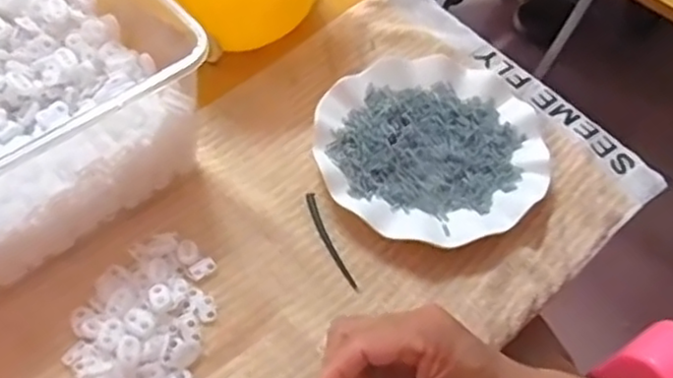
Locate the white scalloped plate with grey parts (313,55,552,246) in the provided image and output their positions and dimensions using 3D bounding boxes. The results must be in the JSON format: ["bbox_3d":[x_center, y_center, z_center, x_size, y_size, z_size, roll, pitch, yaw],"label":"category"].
[{"bbox_3d":[0.080,-0.036,0.547,0.186,0.021,0.165,-3,56,-4],"label":"white scalloped plate with grey parts"}]

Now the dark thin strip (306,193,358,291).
[{"bbox_3d":[-0.006,0.039,0.508,0.010,0.004,0.089,-18,59,-14],"label":"dark thin strip"}]

